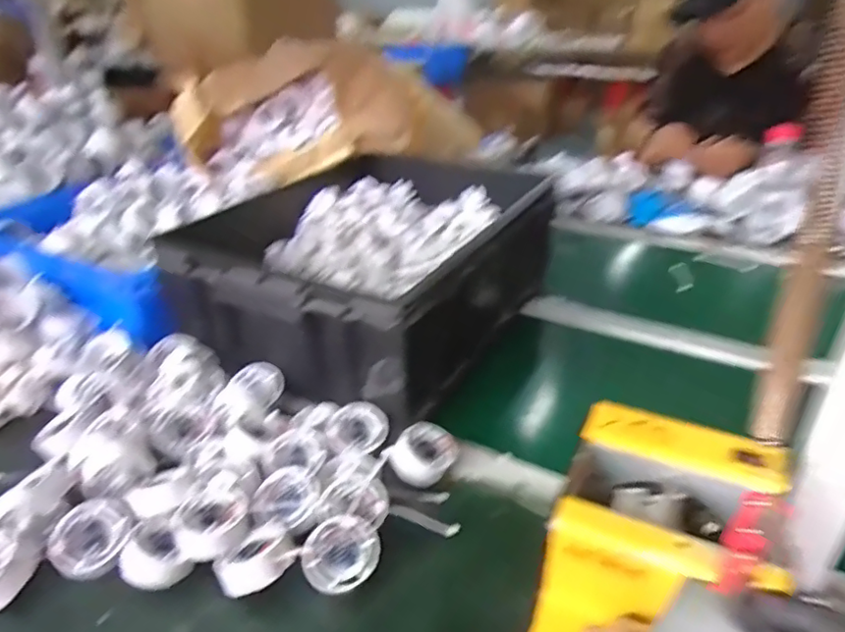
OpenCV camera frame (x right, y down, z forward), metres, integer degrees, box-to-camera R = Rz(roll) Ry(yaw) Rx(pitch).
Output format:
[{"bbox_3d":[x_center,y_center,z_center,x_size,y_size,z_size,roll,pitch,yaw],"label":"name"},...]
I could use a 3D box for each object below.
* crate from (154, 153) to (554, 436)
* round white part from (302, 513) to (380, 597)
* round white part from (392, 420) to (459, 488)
[{"bbox_3d":[-0.082,-0.084,0.824,0.418,0.162,0.497,17,35,28],"label":"crate"},{"bbox_3d":[-0.065,0.189,0.470,0.059,0.034,0.046,-8,31,-11],"label":"round white part"},{"bbox_3d":[0.003,0.135,0.577,0.060,0.039,0.052,0,31,2],"label":"round white part"}]

